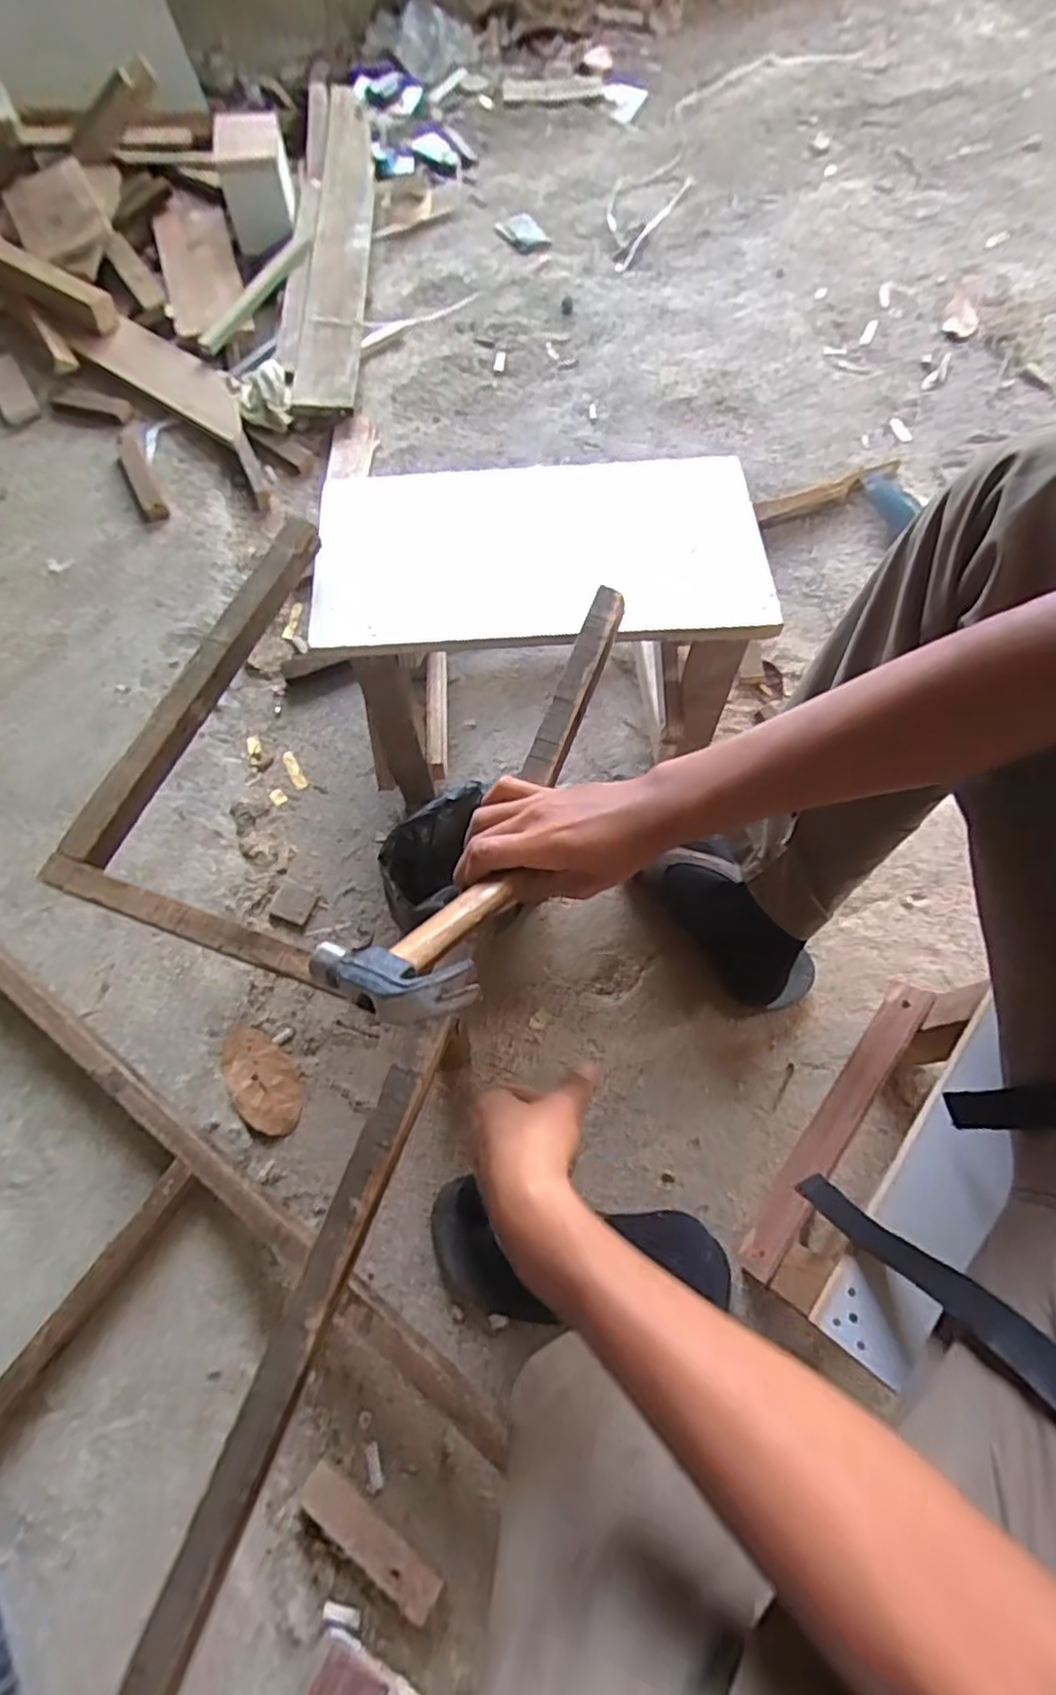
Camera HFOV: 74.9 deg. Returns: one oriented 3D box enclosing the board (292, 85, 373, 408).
[{"bbox_3d":[-0.348,-1.145,1.279,0.102,0.028,0.954,-2,69,-2],"label":"board"}]

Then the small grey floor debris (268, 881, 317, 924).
[{"bbox_3d":[-0.270,0.064,0.793,0.049,0.011,0.041,20,68,9],"label":"small grey floor debris"}]

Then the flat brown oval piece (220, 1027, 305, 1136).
[{"bbox_3d":[-0.273,0.239,0.711,0.063,0.004,0.113,-25,73,-26],"label":"flat brown oval piece"}]

